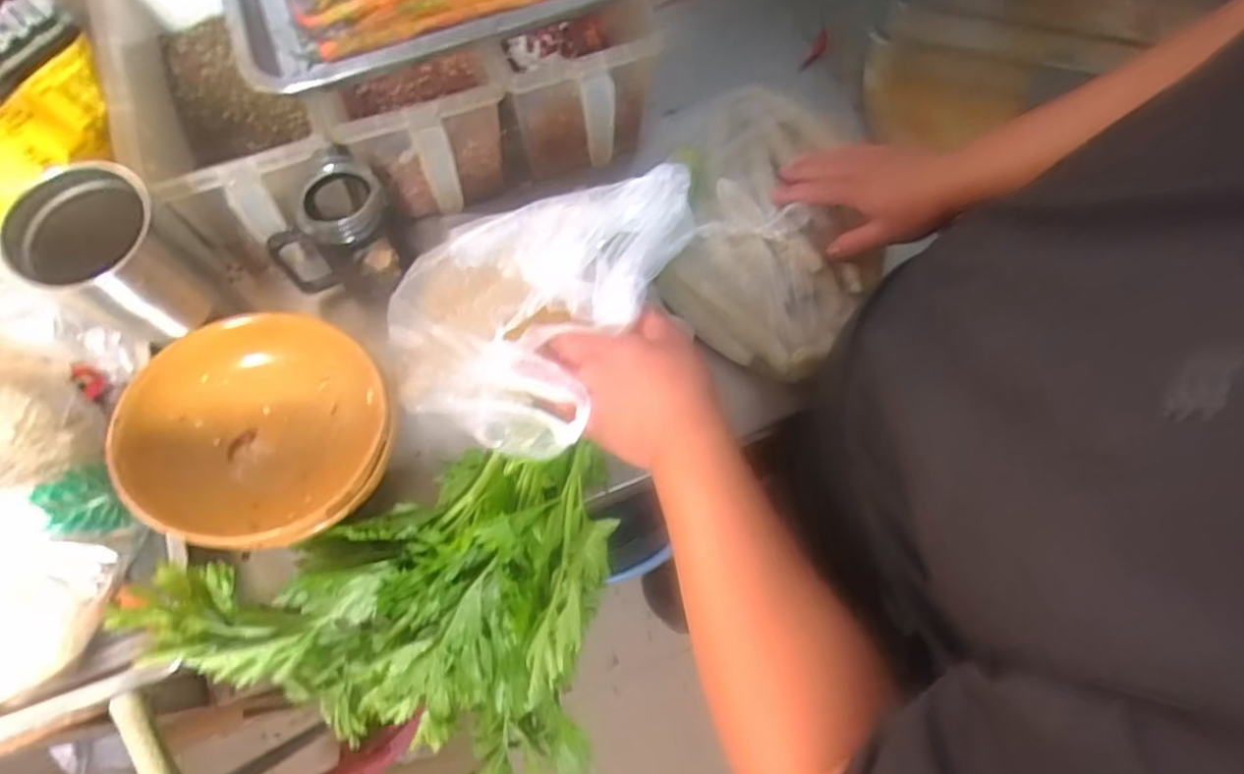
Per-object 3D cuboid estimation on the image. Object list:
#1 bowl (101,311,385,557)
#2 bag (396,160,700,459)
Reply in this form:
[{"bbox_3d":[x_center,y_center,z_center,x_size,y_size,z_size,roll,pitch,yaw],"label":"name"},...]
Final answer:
[{"bbox_3d":[-0.275,0.035,0.553,0.173,0.096,0.181,1,70,-1],"label":"bowl"},{"bbox_3d":[-0.072,-0.071,0.543,0.210,0.085,0.238,16,88,29],"label":"bag"}]

